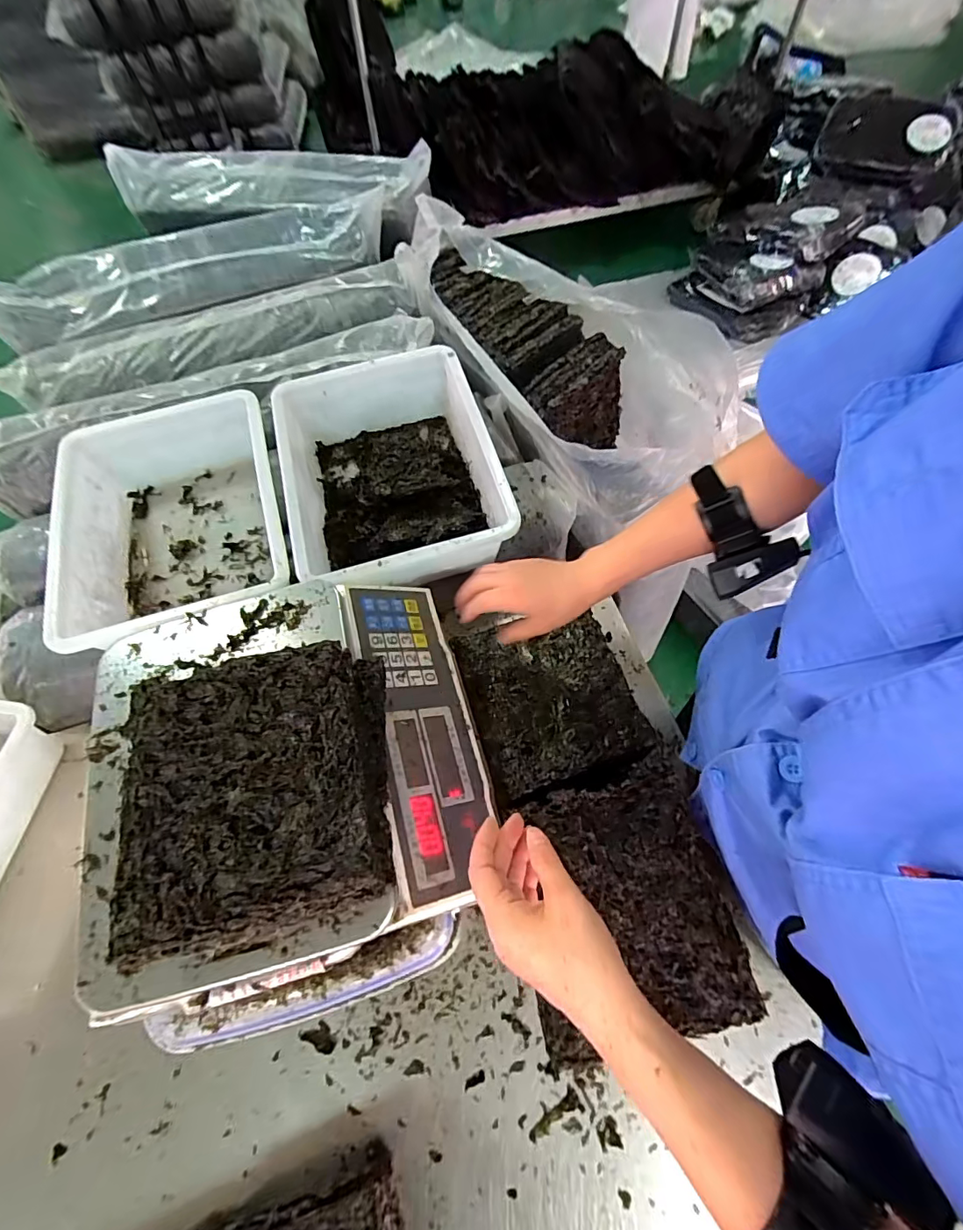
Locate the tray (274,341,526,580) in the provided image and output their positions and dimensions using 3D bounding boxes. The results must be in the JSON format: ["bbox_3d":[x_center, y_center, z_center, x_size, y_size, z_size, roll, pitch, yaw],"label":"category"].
[{"bbox_3d":[-0.126,-0.194,0.701,0.280,0.110,0.340,-16,62,-5],"label":"tray"}]

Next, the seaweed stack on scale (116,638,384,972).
[{"bbox_3d":[-0.176,0.135,0.387,0.190,0.044,0.210,-11,62,-2],"label":"seaweed stack on scale"}]

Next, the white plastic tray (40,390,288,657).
[{"bbox_3d":[-0.414,-0.120,0.691,0.273,0.115,0.347,-17,62,-6],"label":"white plastic tray"}]

